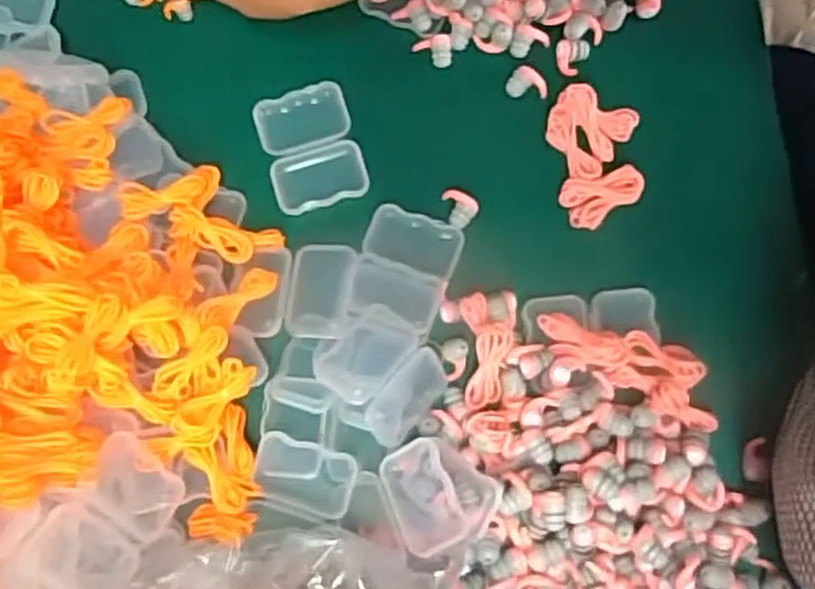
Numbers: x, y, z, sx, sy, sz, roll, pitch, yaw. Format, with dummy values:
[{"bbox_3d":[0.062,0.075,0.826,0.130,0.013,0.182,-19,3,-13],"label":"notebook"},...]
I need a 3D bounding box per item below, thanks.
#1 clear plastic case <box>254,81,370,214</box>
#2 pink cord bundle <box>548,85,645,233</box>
[{"bbox_3d":[-0.060,-0.091,0.480,0.055,0.008,0.077,-17,79,-2],"label":"clear plastic case"},{"bbox_3d":[0.113,-0.082,0.468,0.053,0.018,0.082,1,79,1],"label":"pink cord bundle"}]

